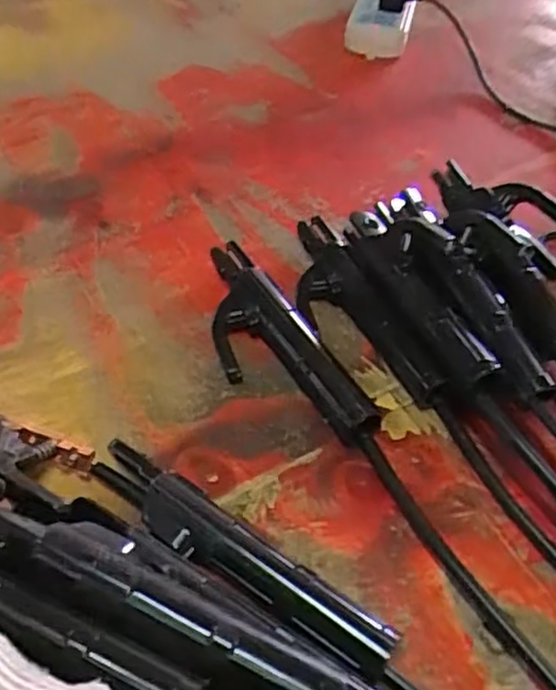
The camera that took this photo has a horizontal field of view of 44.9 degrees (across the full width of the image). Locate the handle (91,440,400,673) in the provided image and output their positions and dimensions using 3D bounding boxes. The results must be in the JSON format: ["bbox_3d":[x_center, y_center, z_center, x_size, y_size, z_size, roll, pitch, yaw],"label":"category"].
[{"bbox_3d":[-0.026,0.114,0.364,0.187,0.030,0.030,30,51,22],"label":"handle"}]

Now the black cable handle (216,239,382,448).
[{"bbox_3d":[-0.008,-0.001,0.472,0.061,0.033,0.190,-23,52,-25],"label":"black cable handle"}]

